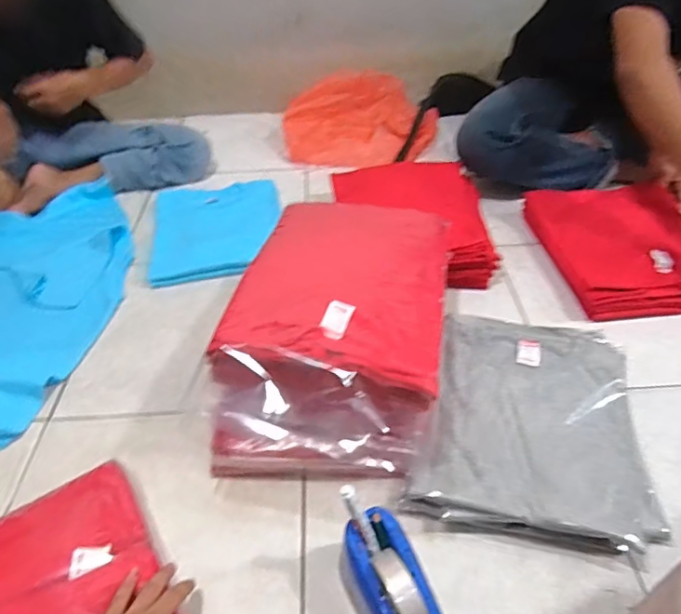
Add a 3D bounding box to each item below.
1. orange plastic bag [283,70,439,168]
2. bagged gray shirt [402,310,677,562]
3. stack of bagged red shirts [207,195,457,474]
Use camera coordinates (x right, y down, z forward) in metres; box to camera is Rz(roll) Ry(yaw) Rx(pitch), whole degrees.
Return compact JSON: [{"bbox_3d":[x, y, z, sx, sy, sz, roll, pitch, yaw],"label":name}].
[{"bbox_3d":[0.062,-0.537,1.491,0.418,0.168,0.247,0,42,3],"label":"orange plastic bag"},{"bbox_3d":[0.277,0.158,0.764,0.312,0.072,0.344,7,43,11],"label":"bagged gray shirt"},{"bbox_3d":[0.004,0.037,0.797,0.291,0.221,0.448,8,43,12],"label":"stack of bagged red shirts"}]

